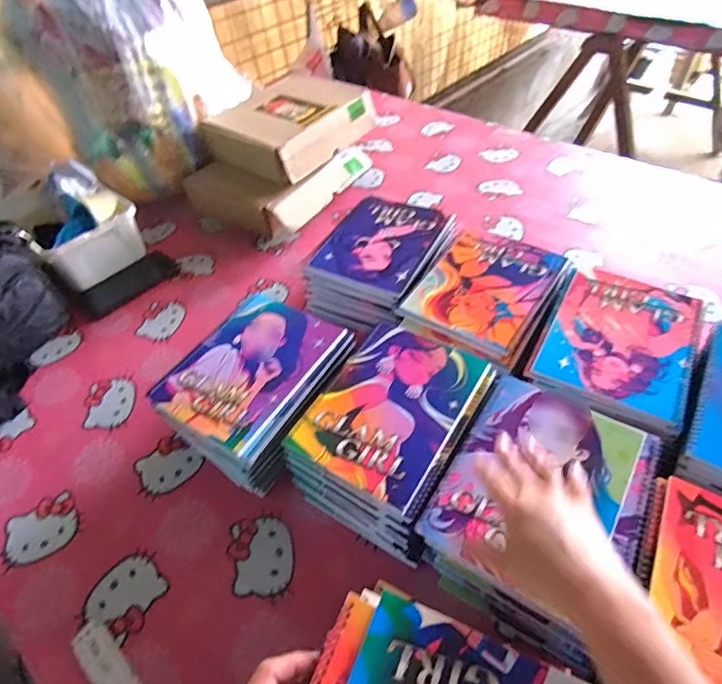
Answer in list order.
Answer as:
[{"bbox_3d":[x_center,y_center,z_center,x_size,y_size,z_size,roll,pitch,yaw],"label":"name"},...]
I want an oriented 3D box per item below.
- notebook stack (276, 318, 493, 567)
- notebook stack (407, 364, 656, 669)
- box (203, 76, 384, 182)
[{"bbox_3d":[0.040,0.101,0.547,0.163,0.099,0.222,27,57,25],"label":"notebook stack"},{"bbox_3d":[0.173,0.160,0.467,0.171,0.091,0.207,23,55,23],"label":"notebook stack"},{"bbox_3d":[-0.132,-0.434,0.939,0.232,0.071,0.291,26,56,25],"label":"box"}]

